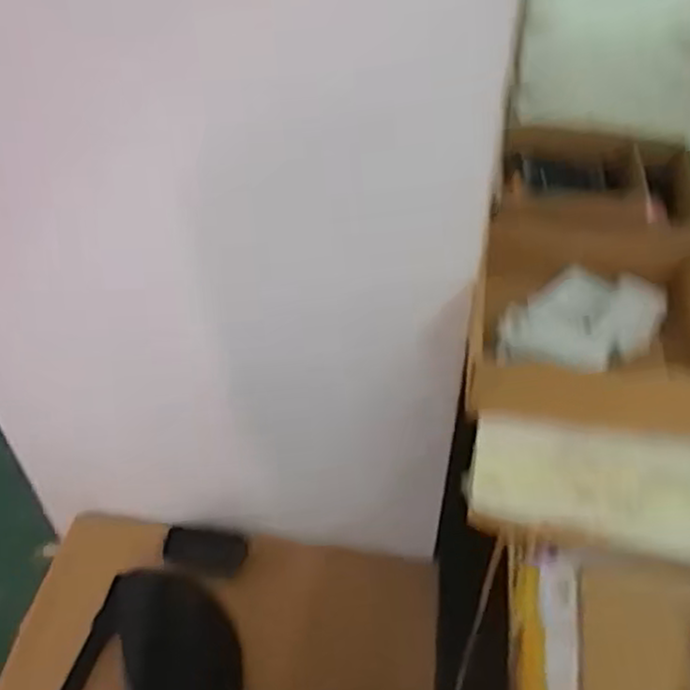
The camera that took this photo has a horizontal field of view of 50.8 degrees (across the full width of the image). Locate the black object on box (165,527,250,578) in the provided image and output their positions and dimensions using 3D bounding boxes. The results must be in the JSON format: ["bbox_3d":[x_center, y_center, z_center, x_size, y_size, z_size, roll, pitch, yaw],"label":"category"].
[{"bbox_3d":[-0.187,0.276,0.972,0.109,0.015,0.057,6,46,7],"label":"black object on box"}]

